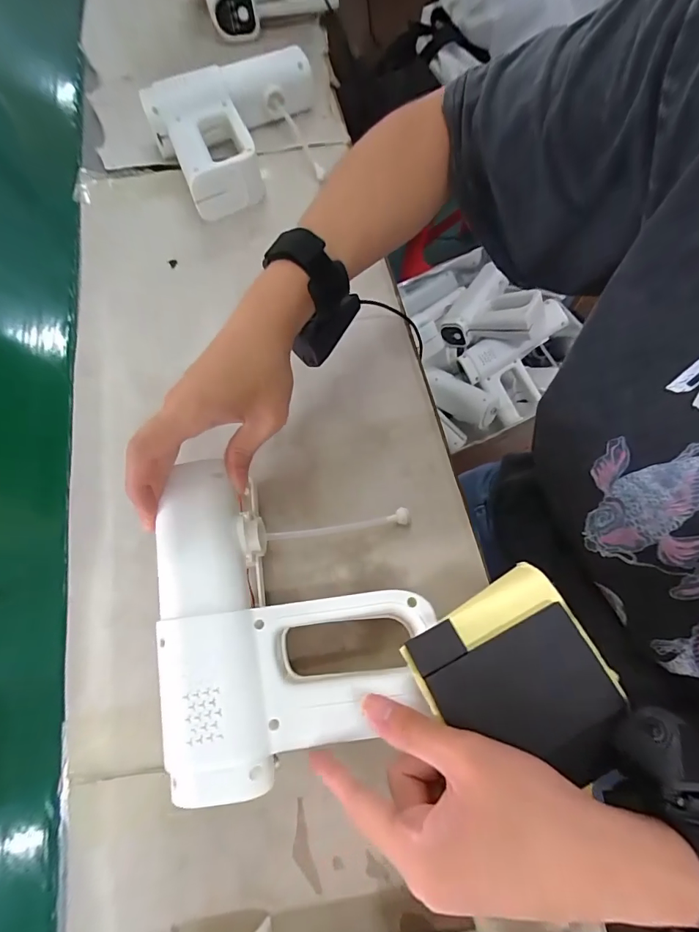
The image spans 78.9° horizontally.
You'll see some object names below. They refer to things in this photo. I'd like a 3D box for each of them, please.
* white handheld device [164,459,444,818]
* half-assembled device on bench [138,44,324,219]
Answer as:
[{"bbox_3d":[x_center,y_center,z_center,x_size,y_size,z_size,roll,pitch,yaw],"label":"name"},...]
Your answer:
[{"bbox_3d":[-0.037,0.096,0.300,0.168,0.070,0.197,-9,69,-1],"label":"white handheld device"},{"bbox_3d":[-0.117,-0.387,0.502,0.206,0.072,0.152,-22,70,-6],"label":"half-assembled device on bench"}]

